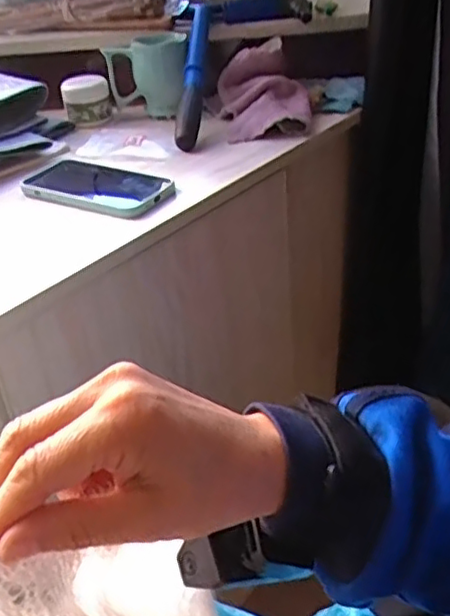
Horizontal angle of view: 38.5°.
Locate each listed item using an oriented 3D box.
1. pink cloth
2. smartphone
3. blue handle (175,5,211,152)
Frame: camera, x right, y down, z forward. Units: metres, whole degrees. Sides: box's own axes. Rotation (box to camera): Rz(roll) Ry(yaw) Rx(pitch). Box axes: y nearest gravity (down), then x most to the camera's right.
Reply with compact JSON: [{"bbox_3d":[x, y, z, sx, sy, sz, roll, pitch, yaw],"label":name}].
[{"bbox_3d":[0.048,-0.275,0.818,0.111,0.091,0.136,-3,33,3],"label":"pink cloth"},{"bbox_3d":[-0.135,-0.131,0.682,0.158,0.016,0.081,16,38,29],"label":"smartphone"},{"bbox_3d":[-0.039,-0.296,0.814,0.029,0.030,0.227,1,67,9],"label":"blue handle"}]

